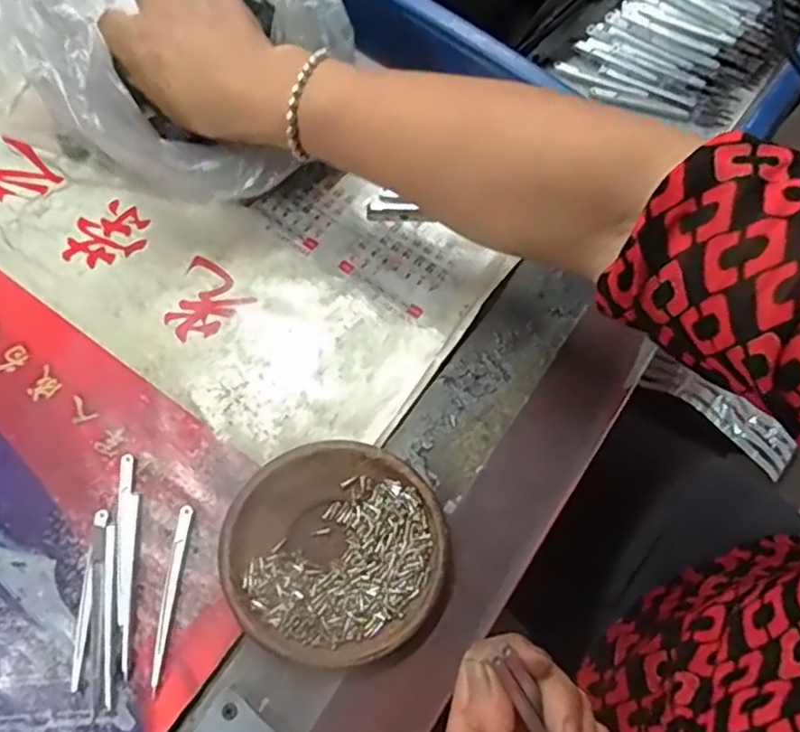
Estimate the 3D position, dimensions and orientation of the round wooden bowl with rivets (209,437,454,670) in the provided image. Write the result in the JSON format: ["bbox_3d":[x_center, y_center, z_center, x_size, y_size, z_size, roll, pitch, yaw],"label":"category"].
[{"bbox_3d":[-0.034,0.098,0.358,0.113,0.019,0.109,0,70,1],"label":"round wooden bowl with rivets"}]

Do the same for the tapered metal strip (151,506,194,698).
[{"bbox_3d":[-0.123,0.122,0.356,0.008,0.005,0.092,5,70,2],"label":"tapered metal strip"}]

